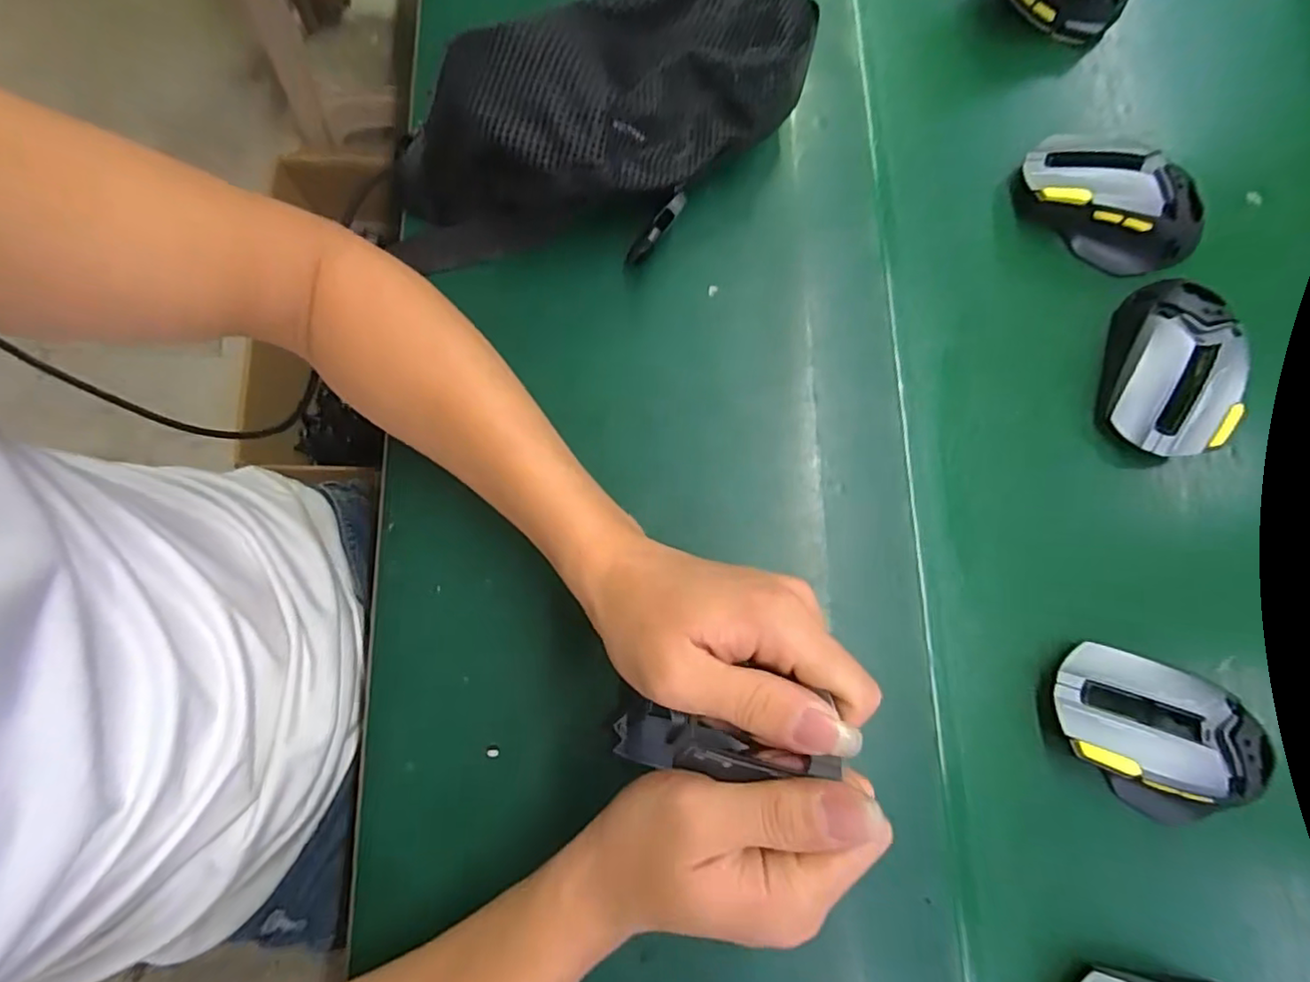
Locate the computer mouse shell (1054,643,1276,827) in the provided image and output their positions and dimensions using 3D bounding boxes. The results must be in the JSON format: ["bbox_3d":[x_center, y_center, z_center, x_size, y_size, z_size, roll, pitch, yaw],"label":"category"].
[{"bbox_3d":[0.254,0.124,0.316,0.094,0.034,0.068,28,77,4],"label":"computer mouse shell"}]

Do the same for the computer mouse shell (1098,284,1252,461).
[{"bbox_3d":[0.305,-0.073,0.363,0.062,0.033,0.105,16,77,1],"label":"computer mouse shell"}]

